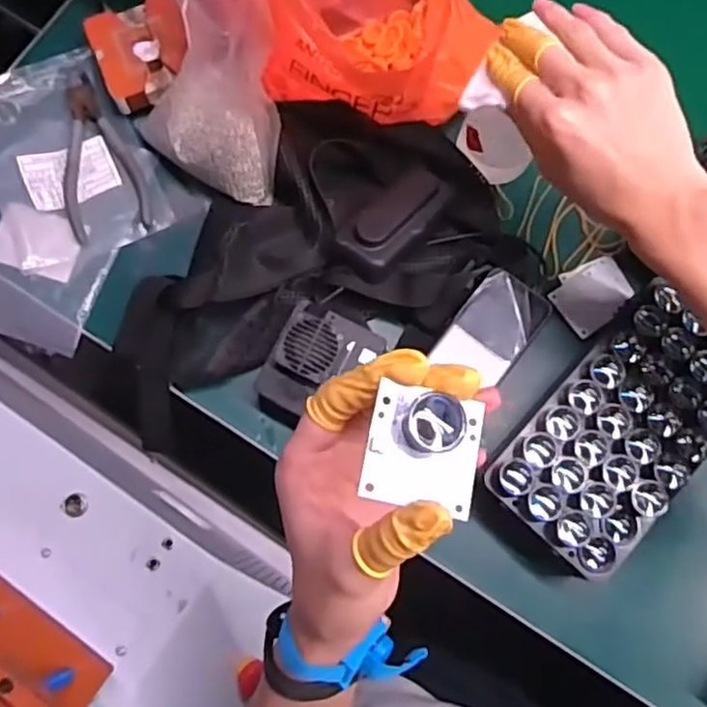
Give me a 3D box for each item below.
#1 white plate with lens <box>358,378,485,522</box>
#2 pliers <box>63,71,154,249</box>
[{"bbox_3d":[0.028,0.036,0.262,0.043,0.017,0.043,12,77,3],"label":"white plate with lens"},{"bbox_3d":[-0.212,-0.163,0.556,0.063,0.008,0.150,-19,78,-5],"label":"pliers"}]

